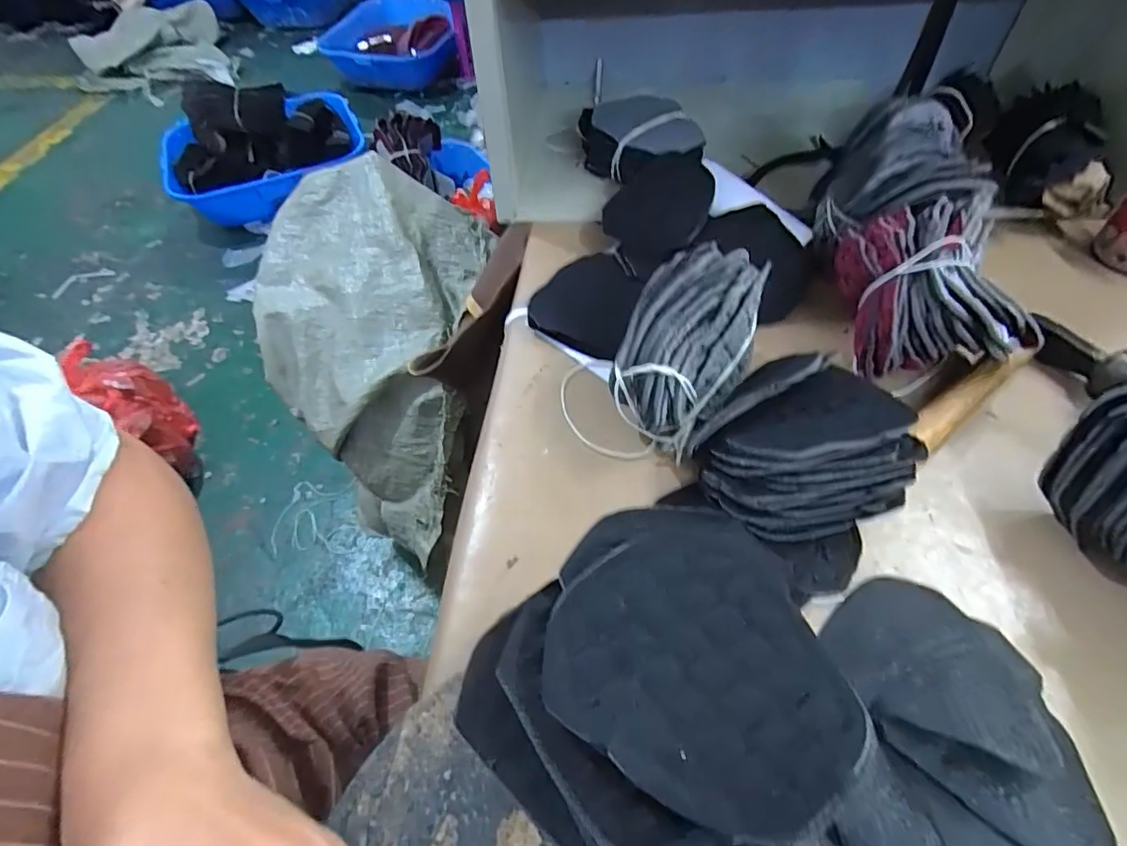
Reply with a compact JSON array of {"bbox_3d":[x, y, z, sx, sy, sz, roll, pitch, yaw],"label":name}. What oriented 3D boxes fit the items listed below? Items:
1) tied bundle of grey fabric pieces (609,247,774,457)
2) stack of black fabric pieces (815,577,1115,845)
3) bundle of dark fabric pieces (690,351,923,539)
[{"bbox_3d":[0.078,-0.045,0.364,0.060,0.109,0.096,35,61,26],"label":"tied bundle of grey fabric pieces"},{"bbox_3d":[0.181,0.145,0.252,0.114,0.039,0.169,9,53,10],"label":"stack of black fabric pieces"},{"bbox_3d":[0.138,0.023,0.326,0.109,0.078,0.076,-8,52,-3],"label":"bundle of dark fabric pieces"}]

